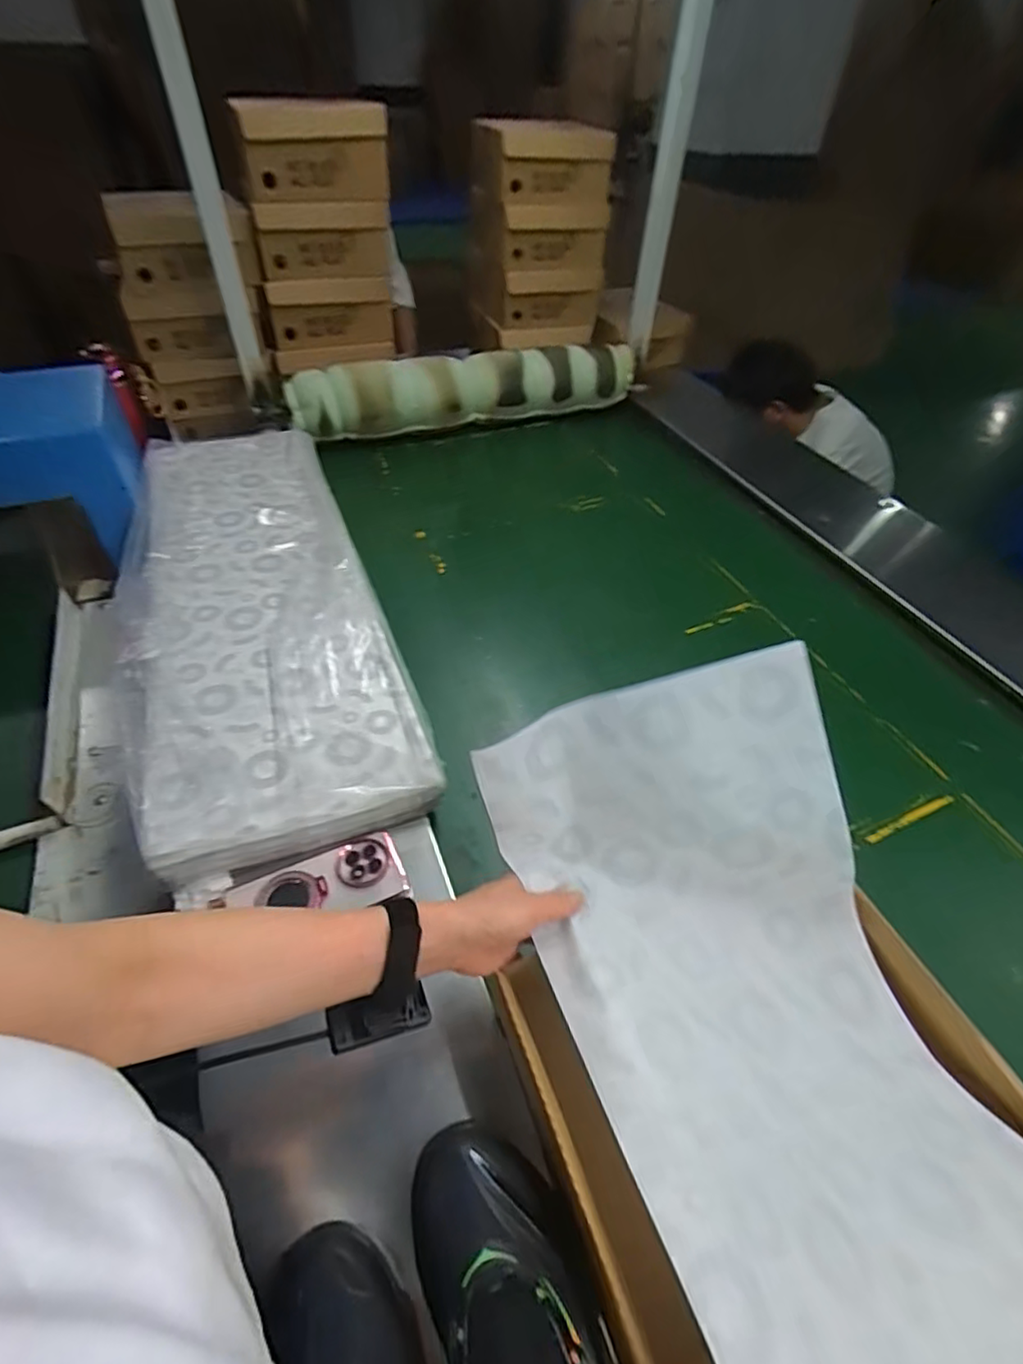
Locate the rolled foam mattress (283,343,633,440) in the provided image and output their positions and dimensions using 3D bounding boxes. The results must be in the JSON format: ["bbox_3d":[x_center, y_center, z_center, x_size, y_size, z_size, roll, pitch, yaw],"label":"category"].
[{"bbox_3d":[-0.070,-0.620,1.314,0.786,0.138,0.141,-17,49,-19],"label":"rolled foam mattress"}]

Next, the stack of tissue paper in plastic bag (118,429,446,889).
[{"bbox_3d":[-0.369,-0.130,0.859,0.307,0.068,0.877,-16,48,-18],"label":"stack of tissue paper in plastic bag"}]

